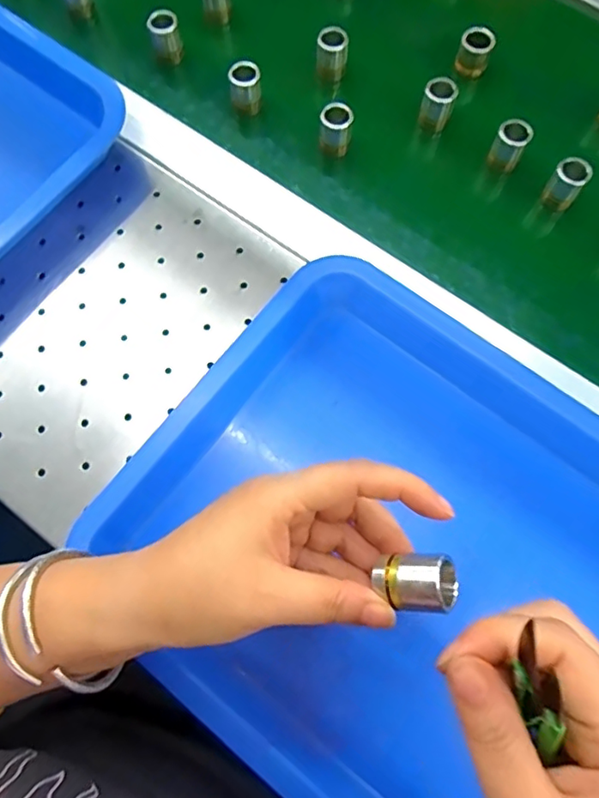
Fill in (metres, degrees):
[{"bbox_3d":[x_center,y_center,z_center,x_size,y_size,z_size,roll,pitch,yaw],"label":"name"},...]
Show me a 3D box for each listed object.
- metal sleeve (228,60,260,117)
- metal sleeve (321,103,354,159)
[{"bbox_3d":[-0.041,-0.237,0.421,0.022,0.035,0.019,-8,77,-1],"label":"metal sleeve"},{"bbox_3d":[0.027,-0.200,0.411,0.021,0.035,0.020,6,77,3],"label":"metal sleeve"}]

